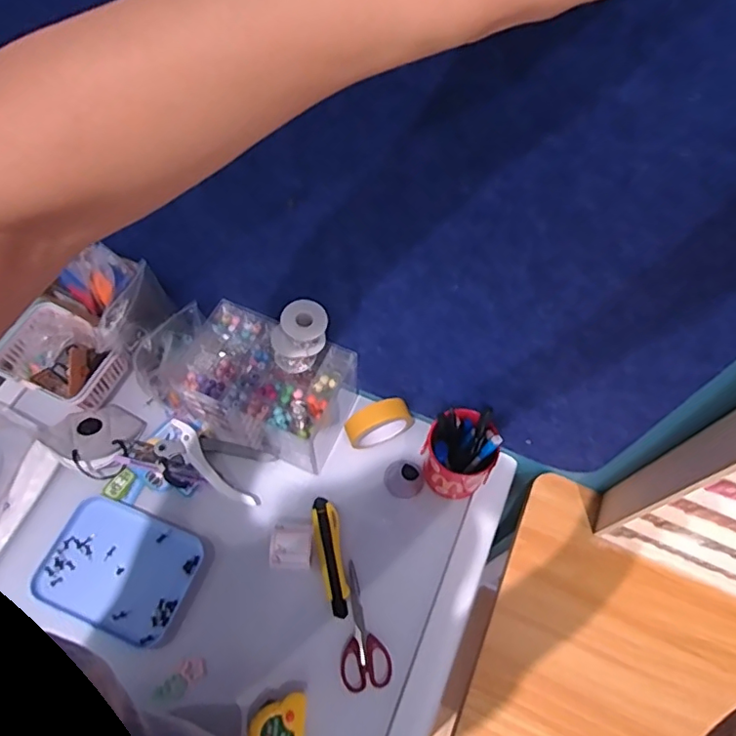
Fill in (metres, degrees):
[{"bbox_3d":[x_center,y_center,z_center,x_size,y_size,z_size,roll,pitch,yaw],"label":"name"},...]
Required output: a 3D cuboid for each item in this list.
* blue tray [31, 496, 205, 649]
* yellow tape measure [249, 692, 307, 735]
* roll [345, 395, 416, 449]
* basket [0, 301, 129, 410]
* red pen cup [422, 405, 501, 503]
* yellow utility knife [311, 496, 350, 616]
[{"bbox_3d":[-0.329,0.266,0.737,0.187,0.014,0.144,20,64,9],"label":"blue tray"},{"bbox_3d":[-0.103,0.432,0.663,0.080,0.036,0.078,6,63,2],"label":"yellow tape measure"},{"bbox_3d":[0.019,0.080,0.805,0.109,0.098,0.031,-24,66,-13],"label":"roll"},{"bbox_3d":[-0.455,-0.011,0.825,0.170,0.081,0.127,29,66,13],"label":"basket"},{"bbox_3d":[0.123,0.121,0.767,0.093,0.133,0.087,1,63,-1],"label":"red pen cup"},{"bbox_3d":[-0.052,0.256,0.755,0.037,0.014,0.154,-9,63,-6],"label":"yellow utility knife"}]

